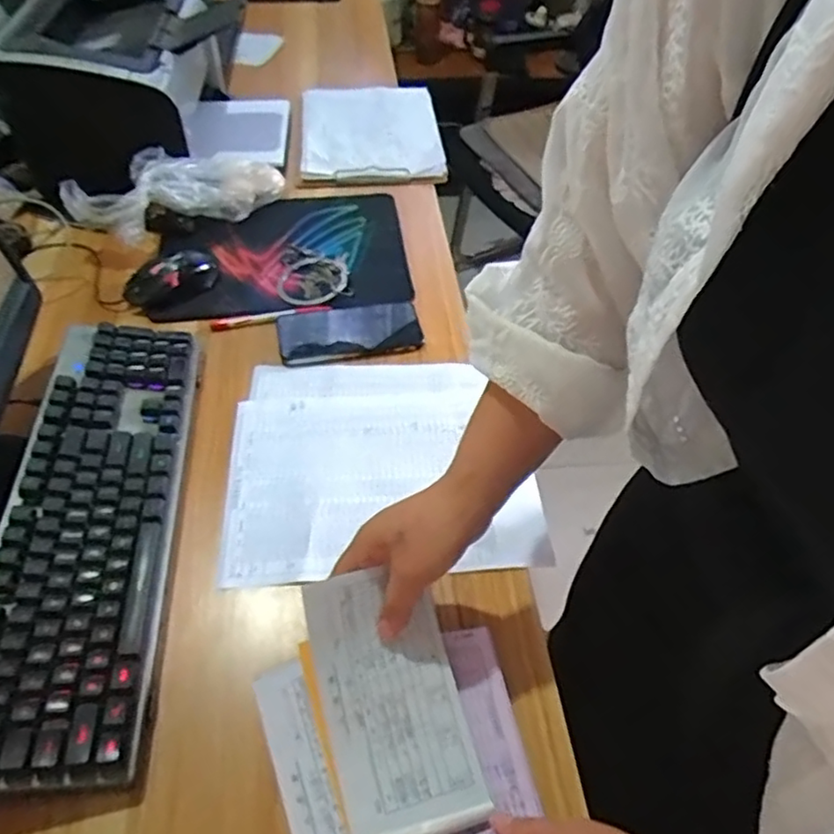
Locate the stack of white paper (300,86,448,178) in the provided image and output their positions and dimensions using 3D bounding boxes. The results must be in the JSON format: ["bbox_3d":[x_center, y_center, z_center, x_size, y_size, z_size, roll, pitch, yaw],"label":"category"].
[{"bbox_3d":[-0.076,-0.477,1.046,0.218,0.015,0.303,-3,50,-5],"label":"stack of white paper"}]

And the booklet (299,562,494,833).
[{"bbox_3d":[-0.017,0.194,0.438,0.096,0.035,0.168,-11,69,-16],"label":"booklet"}]

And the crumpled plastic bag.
[{"bbox_3d":[-0.306,-0.300,0.853,0.109,0.086,0.271,34,56,23],"label":"crumpled plastic bag"}]

